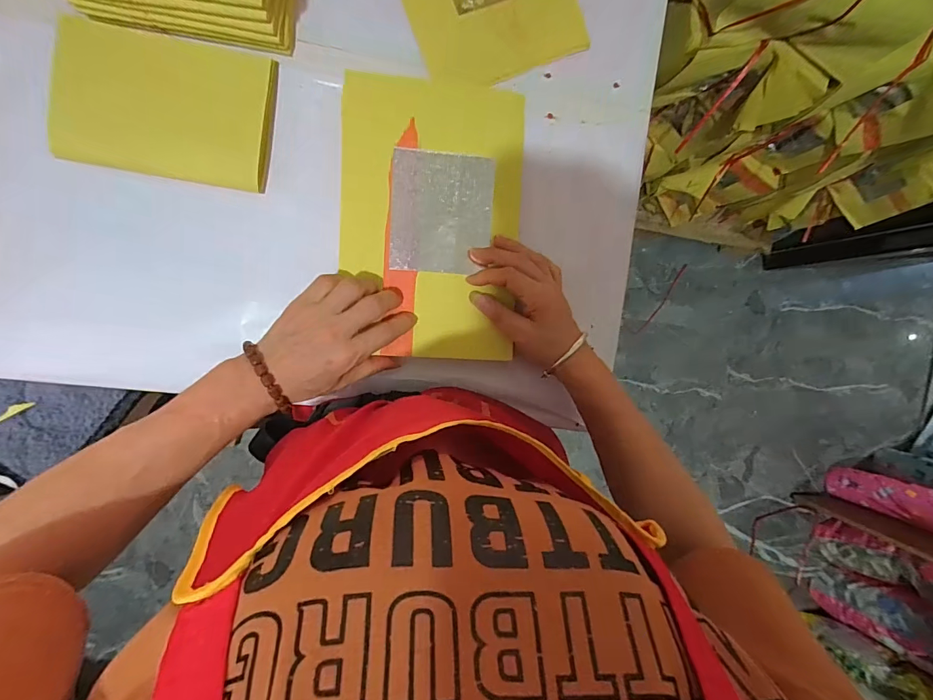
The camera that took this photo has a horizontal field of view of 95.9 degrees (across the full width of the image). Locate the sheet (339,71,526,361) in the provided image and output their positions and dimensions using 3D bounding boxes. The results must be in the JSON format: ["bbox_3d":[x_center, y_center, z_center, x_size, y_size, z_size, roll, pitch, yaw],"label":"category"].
[{"bbox_3d":[-0.031,-0.114,0.375,0.156,0.009,0.239,2,94,-8],"label":"sheet"}]

